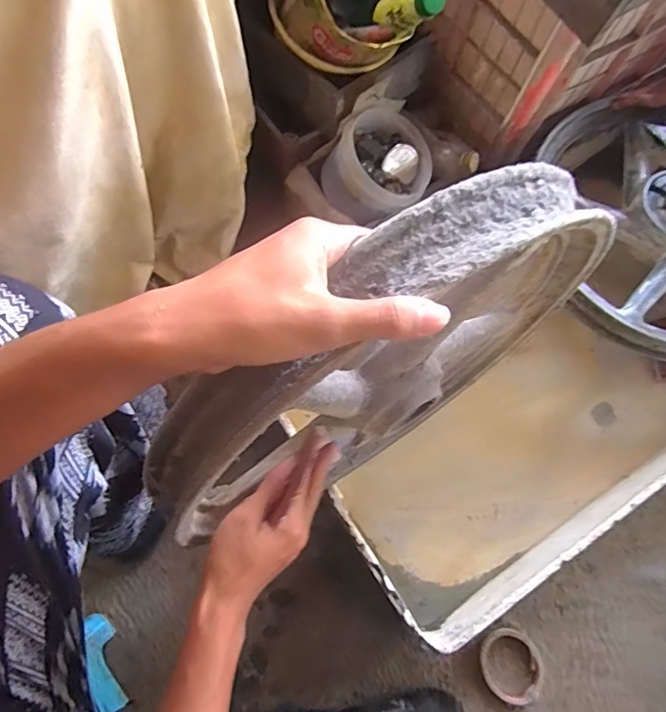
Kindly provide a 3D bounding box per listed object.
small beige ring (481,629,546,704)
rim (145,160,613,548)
[{"bbox_3d":[0.246,0.427,0.705,0.081,0.025,0.089,1,71,-2],"label":"small beige ring"},{"bbox_3d":[0.051,0.018,0.480,0.416,0.432,0.078,-33,76,-12],"label":"rim"}]

